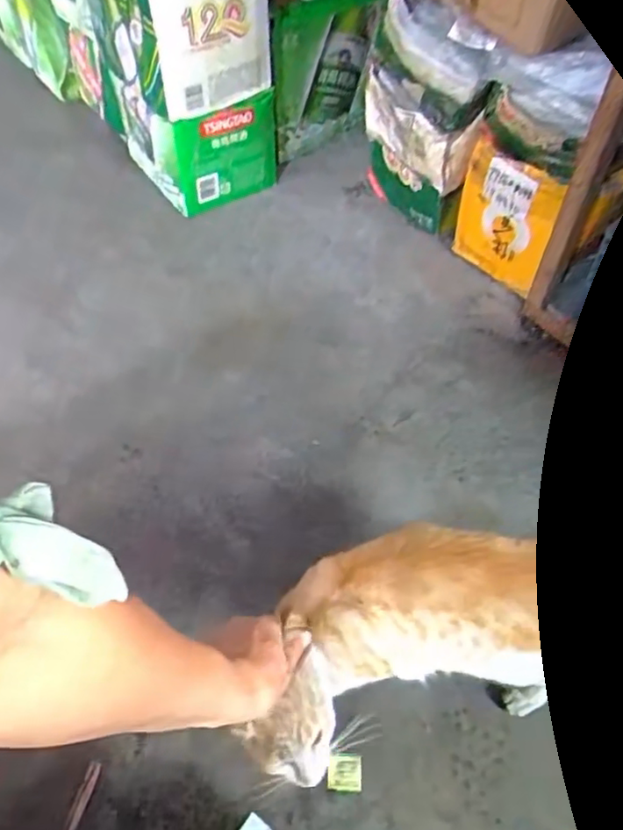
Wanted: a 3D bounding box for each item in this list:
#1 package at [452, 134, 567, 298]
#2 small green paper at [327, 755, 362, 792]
[{"bbox_3d":[0.328,-0.337,1.032,0.044,0.219,0.194,-33,60,-20],"label":"package"},{"bbox_3d":[0.035,0.385,0.634,0.036,0.006,0.032,2,54,3],"label":"small green paper"}]

